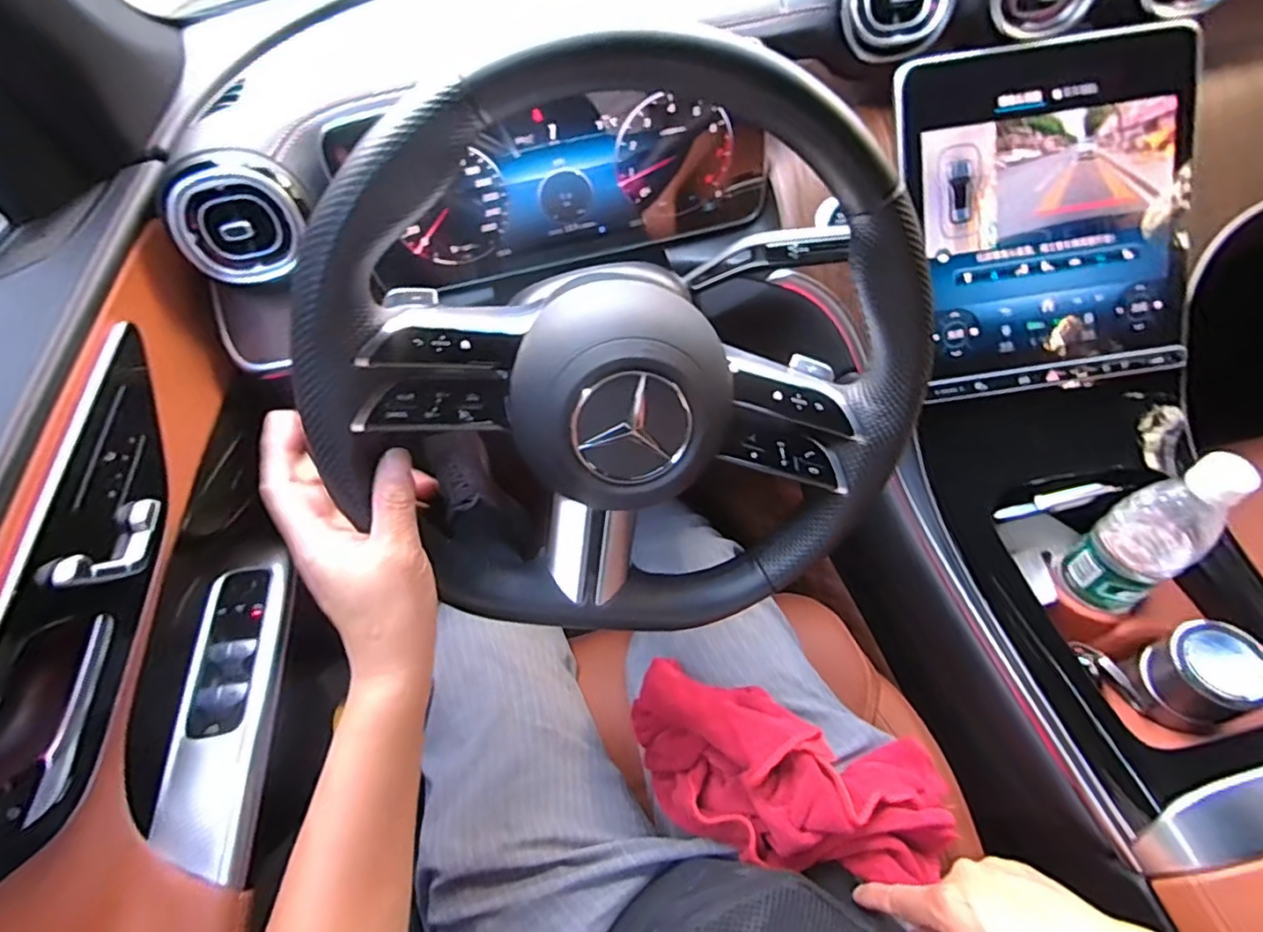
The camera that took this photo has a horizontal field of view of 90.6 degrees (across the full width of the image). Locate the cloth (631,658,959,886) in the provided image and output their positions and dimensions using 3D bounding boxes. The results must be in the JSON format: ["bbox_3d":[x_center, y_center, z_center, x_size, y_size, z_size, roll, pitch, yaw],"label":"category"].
[{"bbox_3d":[0.132,0.262,0.523,0.270,0.101,0.126,17,58,7],"label":"cloth"}]

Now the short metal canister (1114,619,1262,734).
[{"bbox_3d":[0.438,0.160,0.481,0.070,0.072,0.065,-2,55,3],"label":"short metal canister"}]

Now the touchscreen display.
[{"bbox_3d":[0.355,-0.210,0.526,0.238,0.278,0.016,-12,12,1],"label":"touchscreen display"}]

